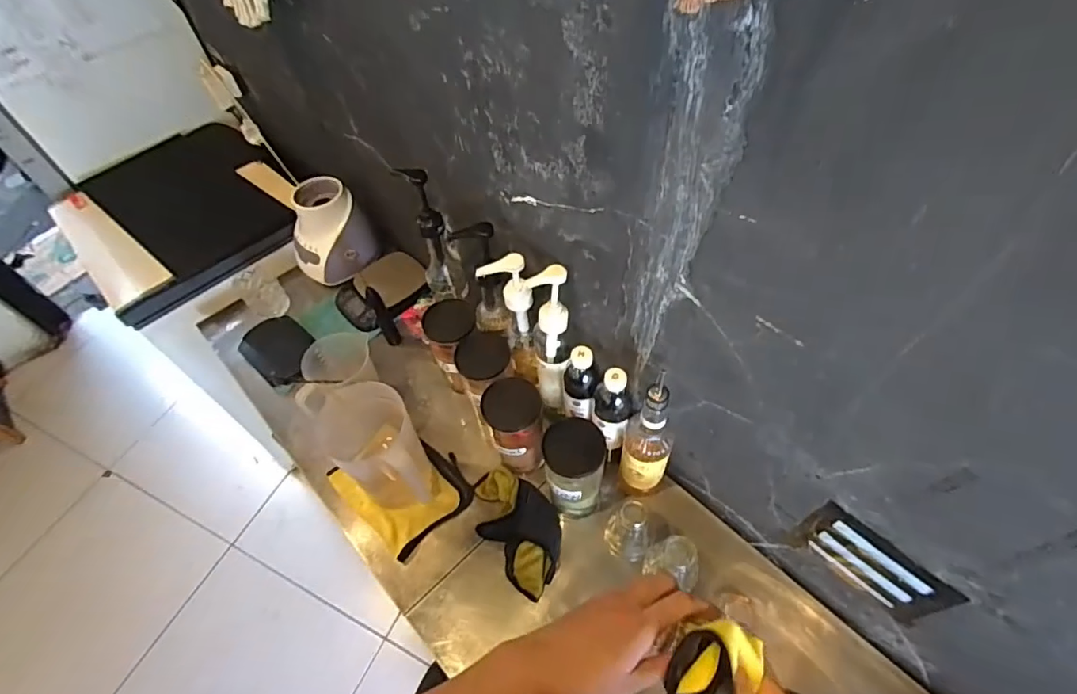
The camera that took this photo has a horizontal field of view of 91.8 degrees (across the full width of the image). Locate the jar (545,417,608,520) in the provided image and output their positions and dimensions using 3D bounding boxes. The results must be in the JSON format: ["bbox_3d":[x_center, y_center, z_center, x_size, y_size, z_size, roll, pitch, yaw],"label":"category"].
[{"bbox_3d":[0.058,0.199,0.813,0.086,0.210,0.086,-2,54,3],"label":"jar"}]

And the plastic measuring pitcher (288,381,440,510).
[{"bbox_3d":[-0.249,0.165,0.831,0.163,0.208,0.114,6,55,9],"label":"plastic measuring pitcher"}]

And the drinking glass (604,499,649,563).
[{"bbox_3d":[0.142,0.287,0.807,0.066,0.122,0.055,23,59,20],"label":"drinking glass"}]

